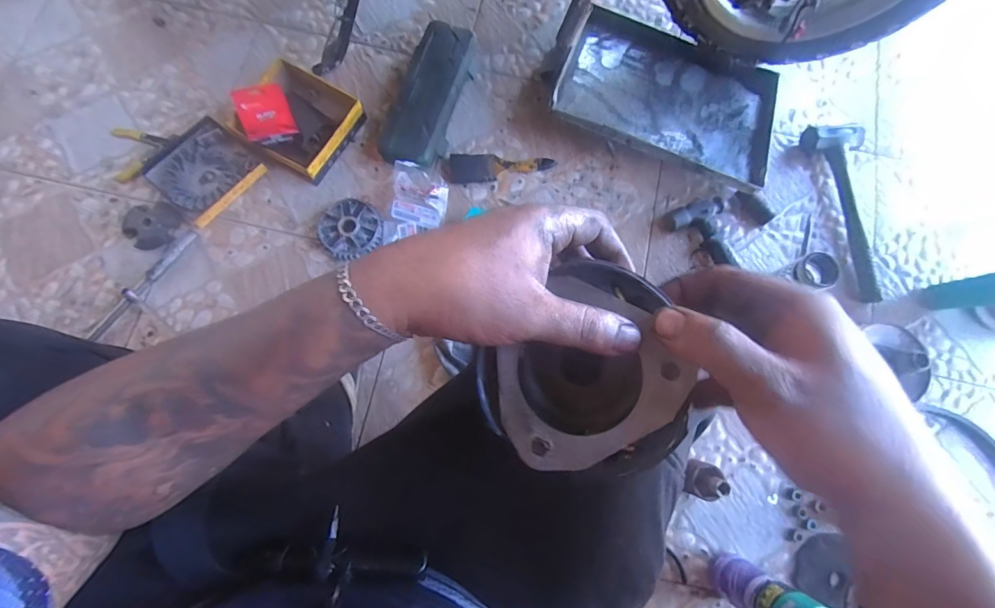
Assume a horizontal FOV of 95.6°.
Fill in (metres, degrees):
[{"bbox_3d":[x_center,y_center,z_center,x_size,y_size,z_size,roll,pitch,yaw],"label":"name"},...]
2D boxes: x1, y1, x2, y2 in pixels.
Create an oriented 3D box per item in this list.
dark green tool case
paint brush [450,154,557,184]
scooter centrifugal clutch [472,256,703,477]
[{"bbox_3d":[-0.124,-0.372,0.814,0.105,0.061,0.291,16,78,2],"label":"dark green tool case"},{"bbox_3d":[0.010,-0.250,0.807,0.186,0.023,0.064,-8,78,-3],"label":"paint brush"},{"bbox_3d":[0.047,0.037,0.258,0.108,0.045,0.108,-19,87,15],"label":"scooter centrifugal clutch"}]

